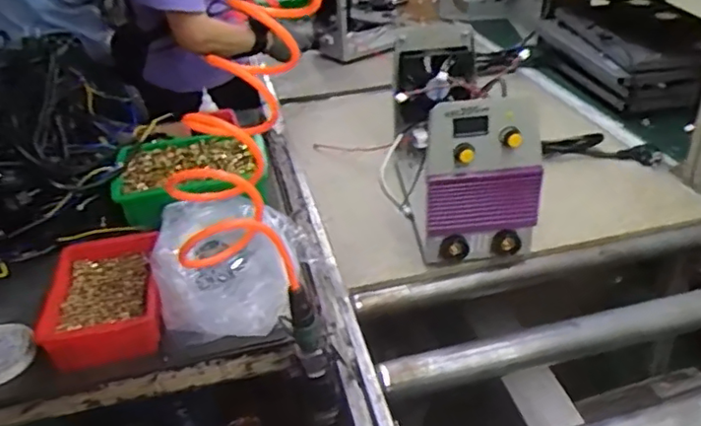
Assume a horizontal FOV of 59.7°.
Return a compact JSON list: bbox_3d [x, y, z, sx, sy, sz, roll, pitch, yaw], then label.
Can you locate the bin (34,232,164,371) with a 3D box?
[{"bbox_3d":[-0.314,0.109,0.797,0.136,0.061,0.213,-9,33,-8],"label":"bin"}]

